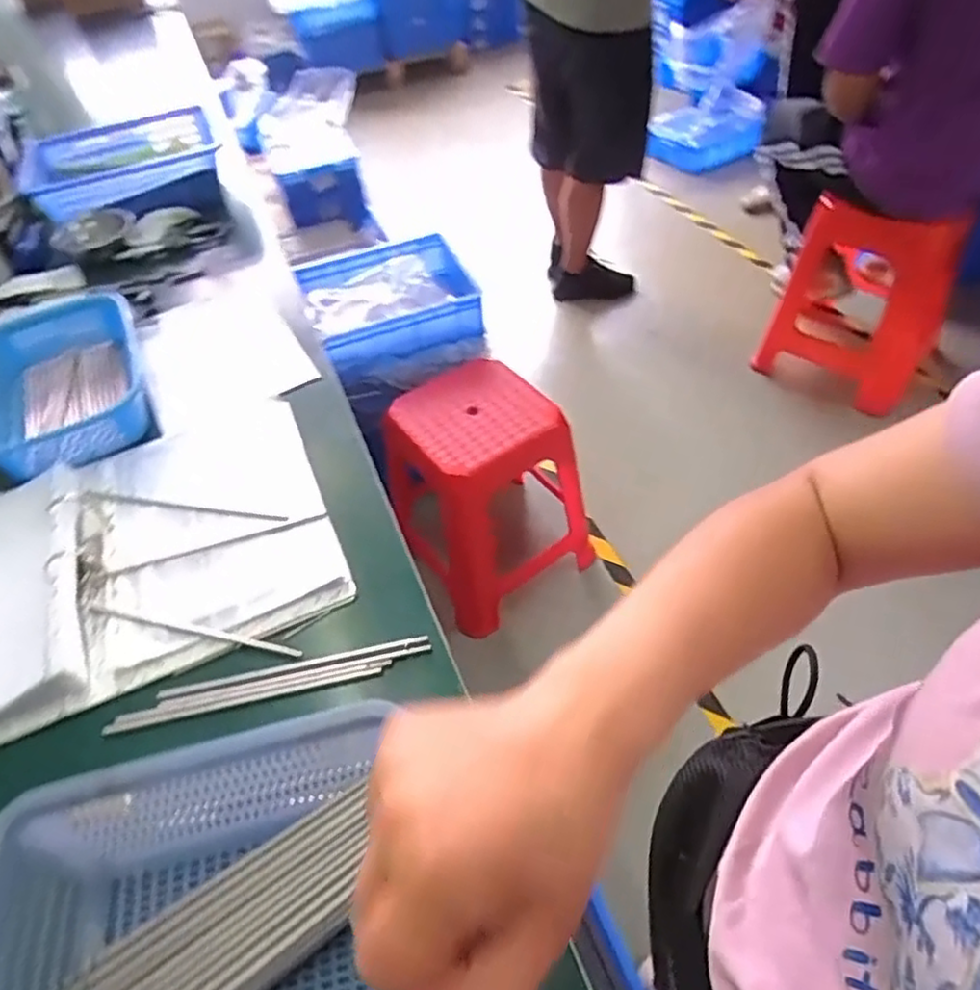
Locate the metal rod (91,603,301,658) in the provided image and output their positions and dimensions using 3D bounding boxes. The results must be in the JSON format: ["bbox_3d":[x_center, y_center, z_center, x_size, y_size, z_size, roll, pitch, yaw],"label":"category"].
[{"bbox_3d":[-0.290,0.132,0.673,0.232,0.007,0.011,8,50,13],"label":"metal rod"}]

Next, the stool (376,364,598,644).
[{"bbox_3d":[-0.016,-0.014,1.420,0.317,0.407,0.334,-32,53,-21],"label":"stool"}]

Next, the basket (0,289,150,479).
[{"bbox_3d":[-0.552,-0.144,0.890,0.196,0.068,0.271,-22,50,-13],"label":"basket"}]

